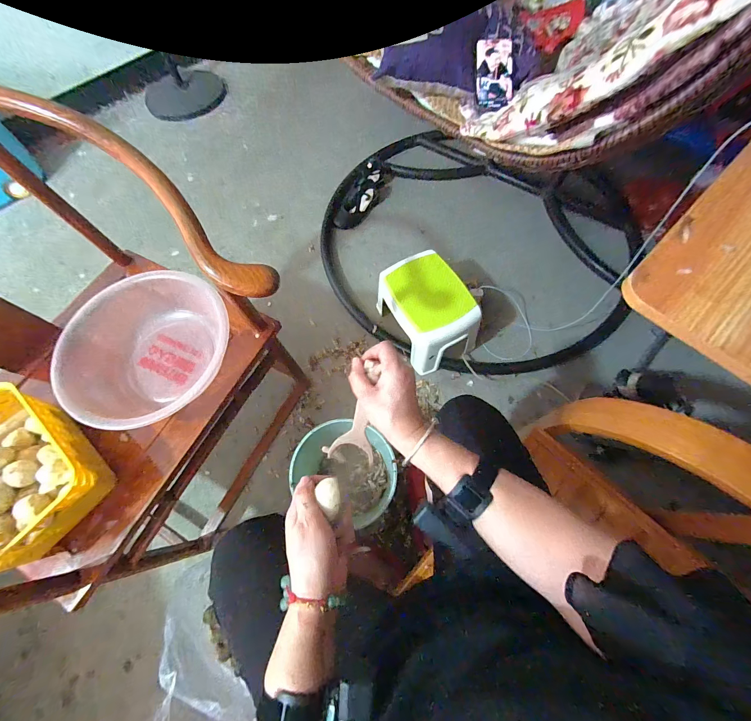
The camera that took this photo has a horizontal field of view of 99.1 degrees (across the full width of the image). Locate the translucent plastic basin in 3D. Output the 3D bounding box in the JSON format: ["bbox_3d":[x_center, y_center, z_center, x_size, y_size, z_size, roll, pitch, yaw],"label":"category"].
[{"bbox_3d":[-0.413,-0.015,0.601,0.279,0.099,0.284,0,67,-1],"label":"translucent plastic basin"}]

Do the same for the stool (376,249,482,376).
[{"bbox_3d":[0.161,-0.147,0.986,0.207,0.169,0.321,-25,68,-9],"label":"stool"}]

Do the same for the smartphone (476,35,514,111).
[{"bbox_3d":[0.250,-0.604,0.673,0.076,0.011,0.158,2,87,14],"label":"smartphone"}]

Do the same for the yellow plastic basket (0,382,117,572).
[{"bbox_3d":[-0.592,0.189,0.523,0.248,0.111,0.201,39,73,16],"label":"yellow plastic basket"}]

